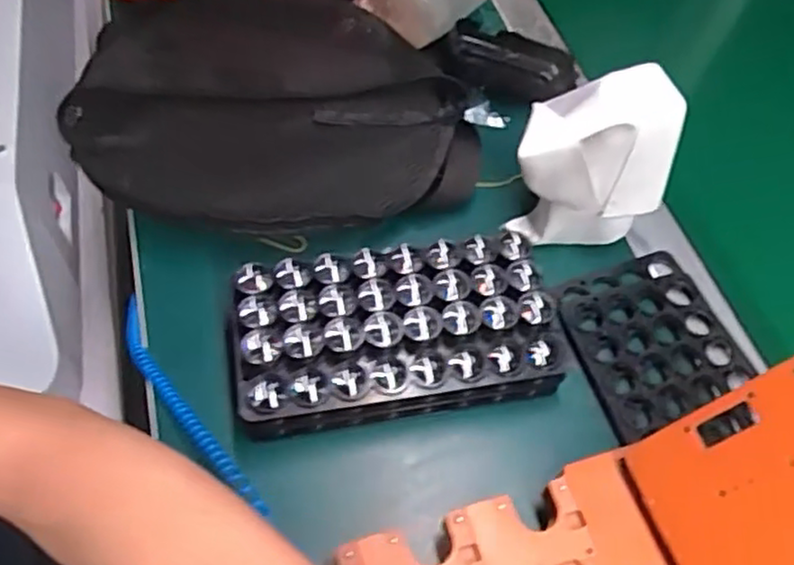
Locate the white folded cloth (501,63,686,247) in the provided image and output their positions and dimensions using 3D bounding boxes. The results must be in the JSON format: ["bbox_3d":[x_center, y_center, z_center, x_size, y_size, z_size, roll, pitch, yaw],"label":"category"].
[{"bbox_3d":[0.129,-0.080,0.471,0.098,0.118,0.061,6,57,1],"label":"white folded cloth"}]

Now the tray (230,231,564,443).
[{"bbox_3d":[-0.002,0.030,0.433,0.191,0.046,0.097,-8,58,-8],"label":"tray"}]

